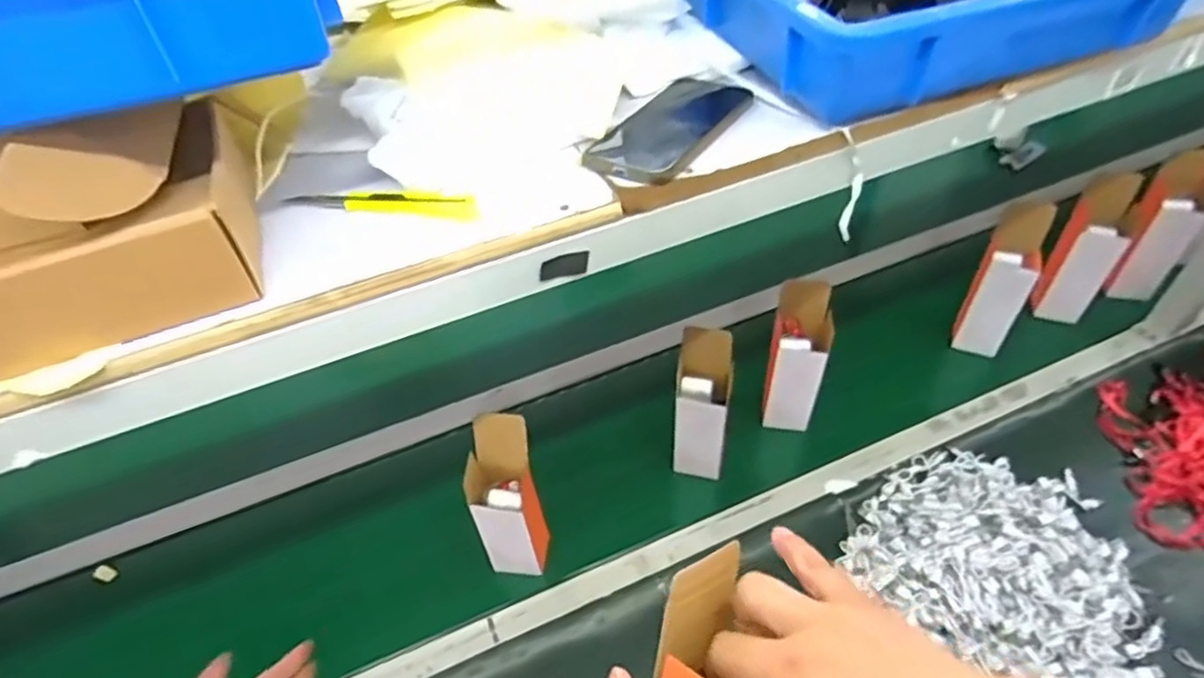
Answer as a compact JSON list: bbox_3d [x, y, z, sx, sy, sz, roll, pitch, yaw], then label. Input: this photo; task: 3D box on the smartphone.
[{"bbox_3d":[0.056,-0.174,0.537,0.080,0.014,0.166,22,52,25],"label":"smartphone"}]

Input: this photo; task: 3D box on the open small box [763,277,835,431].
[{"bbox_3d":[0.274,0.035,0.928,0.075,0.240,0.074,9,48,14],"label":"open small box"}]

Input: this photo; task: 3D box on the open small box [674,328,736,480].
[{"bbox_3d":[0.132,0.090,0.864,0.067,0.227,0.069,8,48,13],"label":"open small box"}]

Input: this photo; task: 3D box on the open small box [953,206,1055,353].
[{"bbox_3d":[0.610,-0.081,1.008,0.084,0.239,0.090,26,54,27],"label":"open small box"}]

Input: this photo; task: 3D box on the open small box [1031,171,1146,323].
[{"bbox_3d":[0.757,-0.135,1.023,0.055,0.255,0.084,-26,43,-33],"label":"open small box"}]

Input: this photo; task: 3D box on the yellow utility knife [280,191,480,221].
[{"bbox_3d":[-0.163,-0.101,0.488,0.150,0.007,0.024,4,47,10],"label":"yellow utility knife"}]

